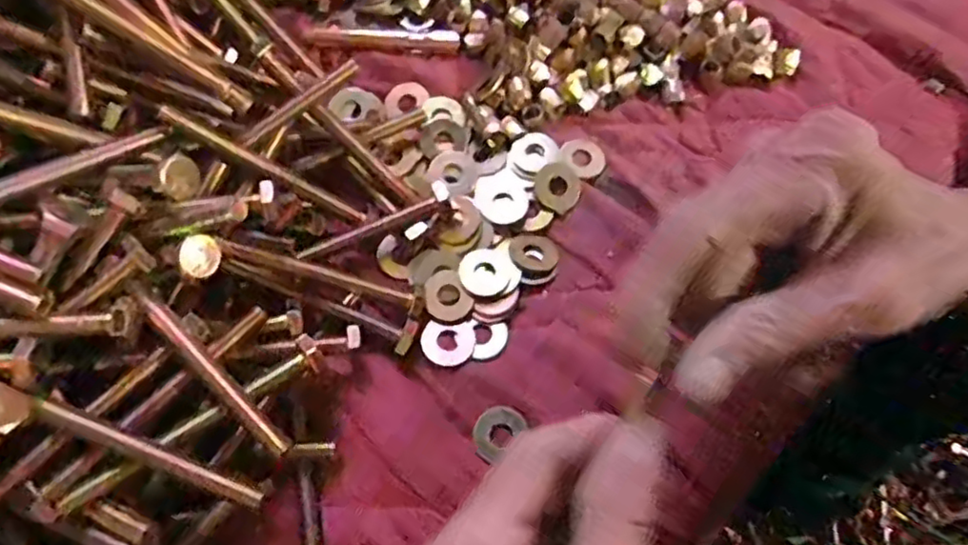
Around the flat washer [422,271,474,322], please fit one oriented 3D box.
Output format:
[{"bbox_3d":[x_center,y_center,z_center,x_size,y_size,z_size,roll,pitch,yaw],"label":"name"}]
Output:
[{"bbox_3d":[-0.018,0.011,0.320,0.021,0.004,0.024,-35,74,-14],"label":"flat washer"}]

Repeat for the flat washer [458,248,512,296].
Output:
[{"bbox_3d":[0.001,0.000,0.325,0.024,0.005,0.023,1,69,-2],"label":"flat washer"}]

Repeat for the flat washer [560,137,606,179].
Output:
[{"bbox_3d":[0.052,-0.061,0.355,0.024,0.004,0.025,4,67,-9],"label":"flat washer"}]

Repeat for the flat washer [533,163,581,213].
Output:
[{"bbox_3d":[0.038,-0.044,0.344,0.024,0.004,0.024,1,69,-2],"label":"flat washer"}]

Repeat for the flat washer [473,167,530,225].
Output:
[{"bbox_3d":[0.009,-0.039,0.339,0.027,0.004,0.031,0,69,-2],"label":"flat washer"}]

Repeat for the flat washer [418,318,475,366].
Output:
[{"bbox_3d":[-0.017,0.032,0.313,0.025,0.004,0.021,2,69,-1],"label":"flat washer"}]

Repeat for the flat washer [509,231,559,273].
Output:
[{"bbox_3d":[0.024,-0.010,0.333,0.024,0.004,0.023,-6,59,-9],"label":"flat washer"}]

